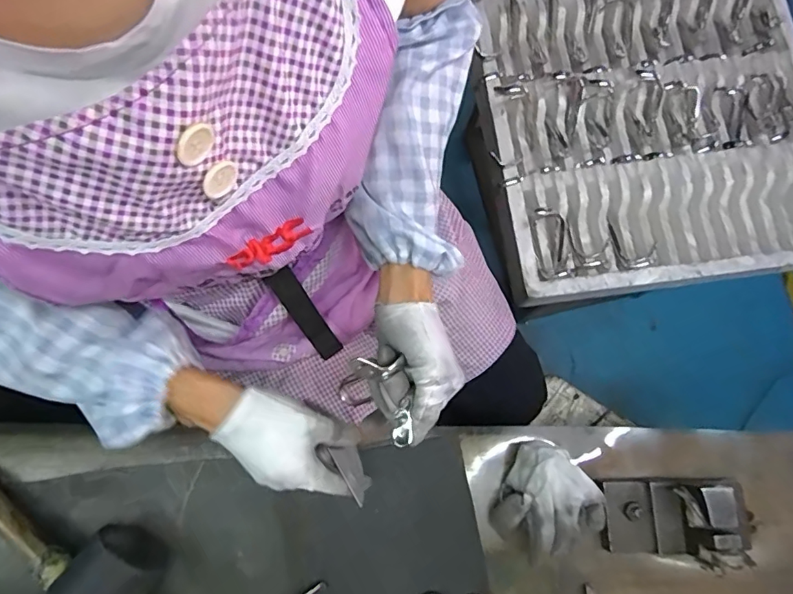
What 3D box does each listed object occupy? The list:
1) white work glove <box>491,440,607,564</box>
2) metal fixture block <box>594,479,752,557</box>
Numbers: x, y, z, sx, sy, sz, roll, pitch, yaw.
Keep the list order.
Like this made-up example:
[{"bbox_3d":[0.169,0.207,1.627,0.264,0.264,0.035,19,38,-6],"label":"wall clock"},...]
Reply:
[{"bbox_3d":[0.134,0.185,0.440,0.071,0.056,0.097,24,78,4],"label":"white work glove"},{"bbox_3d":[0.239,0.196,0.433,0.096,0.062,0.064,-7,78,-3],"label":"metal fixture block"}]

